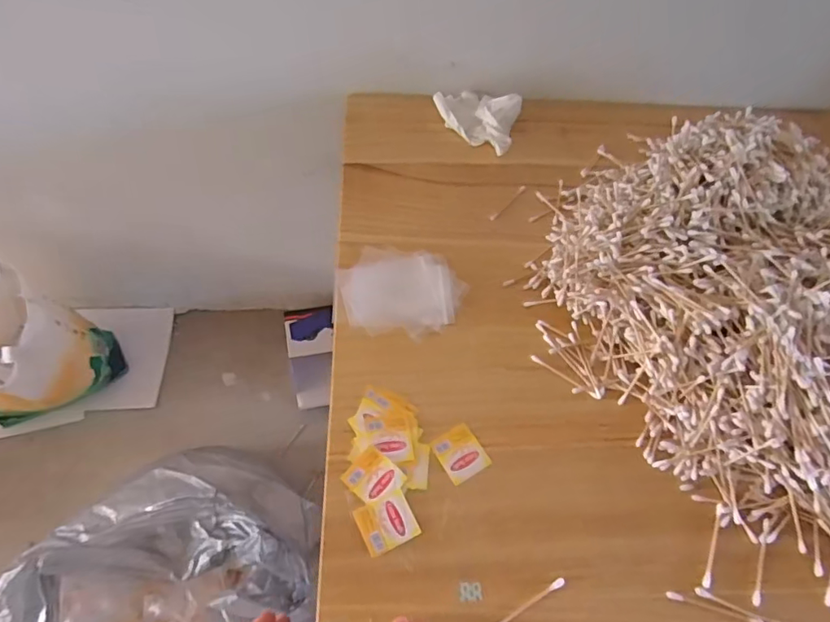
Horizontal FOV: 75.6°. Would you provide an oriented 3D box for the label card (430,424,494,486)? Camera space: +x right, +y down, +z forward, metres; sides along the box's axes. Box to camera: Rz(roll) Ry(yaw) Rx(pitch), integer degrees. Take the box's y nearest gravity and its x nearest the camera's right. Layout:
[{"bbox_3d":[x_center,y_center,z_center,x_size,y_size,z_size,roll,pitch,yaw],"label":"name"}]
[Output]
[{"bbox_3d":[0.042,0.130,0.489,0.041,0.005,0.045,-25,62,-21],"label":"label card"}]

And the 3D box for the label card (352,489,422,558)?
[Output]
[{"bbox_3d":[-0.023,0.177,0.449,0.045,0.004,0.040,-20,59,-17],"label":"label card"}]

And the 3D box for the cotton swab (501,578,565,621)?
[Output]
[{"bbox_3d":[0.088,0.232,0.421,0.073,0.004,0.007,-23,60,-19],"label":"cotton swab"}]

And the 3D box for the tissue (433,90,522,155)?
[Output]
[{"bbox_3d":[0.089,-0.270,0.741,0.127,0.043,0.086,33,59,17],"label":"tissue"}]

